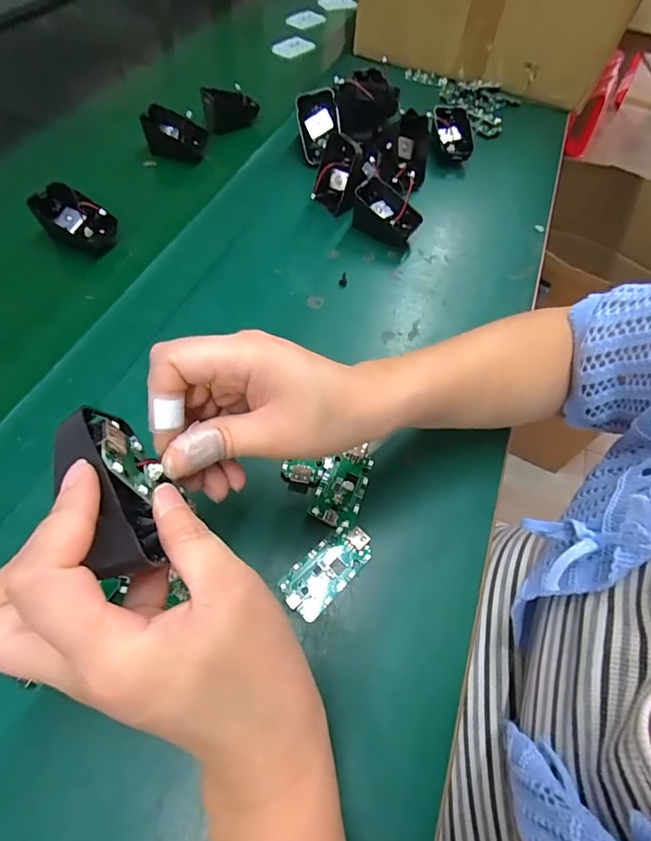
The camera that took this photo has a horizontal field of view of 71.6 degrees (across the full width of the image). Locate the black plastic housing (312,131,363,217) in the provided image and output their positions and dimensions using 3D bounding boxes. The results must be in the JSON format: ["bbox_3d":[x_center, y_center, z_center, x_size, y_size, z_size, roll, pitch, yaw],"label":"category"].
[{"bbox_3d":[0.013,-0.254,0.466,0.047,0.069,0.032,43,42,21],"label":"black plastic housing"}]

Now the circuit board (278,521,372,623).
[{"bbox_3d":[0.002,0.093,0.286,0.032,0.008,0.064,40,63,20],"label":"circuit board"}]

